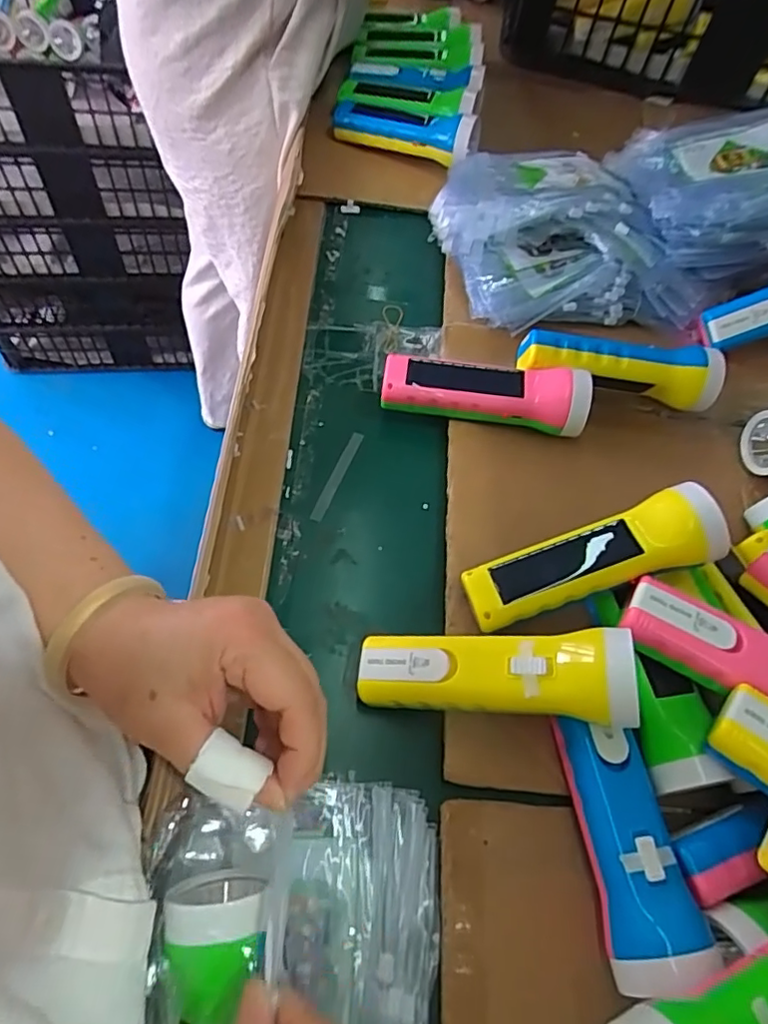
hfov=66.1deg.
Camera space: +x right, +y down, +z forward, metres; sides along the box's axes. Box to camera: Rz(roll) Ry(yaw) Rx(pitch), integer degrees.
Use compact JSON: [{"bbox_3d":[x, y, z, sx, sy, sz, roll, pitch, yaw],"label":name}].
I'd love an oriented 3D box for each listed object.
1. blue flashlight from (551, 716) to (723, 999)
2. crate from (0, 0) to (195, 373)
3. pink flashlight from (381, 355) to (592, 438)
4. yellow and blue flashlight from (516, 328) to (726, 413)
[{"bbox_3d":[0.131,0.179,0.325,0.047,0.042,0.126,-4,62,-6],"label":"blue flashlight"},{"bbox_3d":[-0.636,-0.657,1.211,0.469,0.618,0.424,-2,65,-7],"label":"crate"},{"bbox_3d":[0.080,-0.092,0.481,0.163,0.055,0.046,10,62,1],"label":"pink flashlight"},{"bbox_3d":[0.194,-0.120,0.490,0.168,0.044,0.044,6,62,-1],"label":"yellow and blue flashlight"}]

